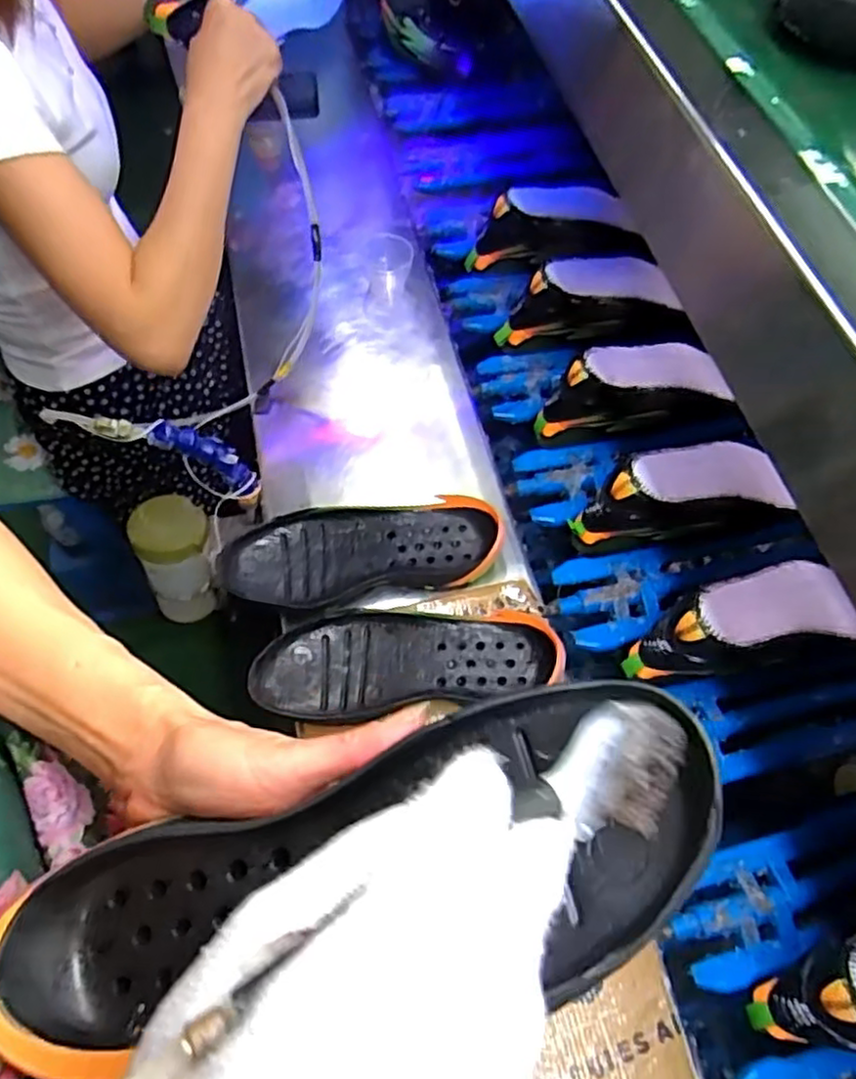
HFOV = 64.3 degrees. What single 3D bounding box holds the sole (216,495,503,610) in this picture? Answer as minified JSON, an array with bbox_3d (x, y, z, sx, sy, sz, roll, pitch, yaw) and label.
[{"bbox_3d":[-0.060,0.010,0.630,0.247,0.034,0.091,-10,64,-5],"label":"sole"}]

